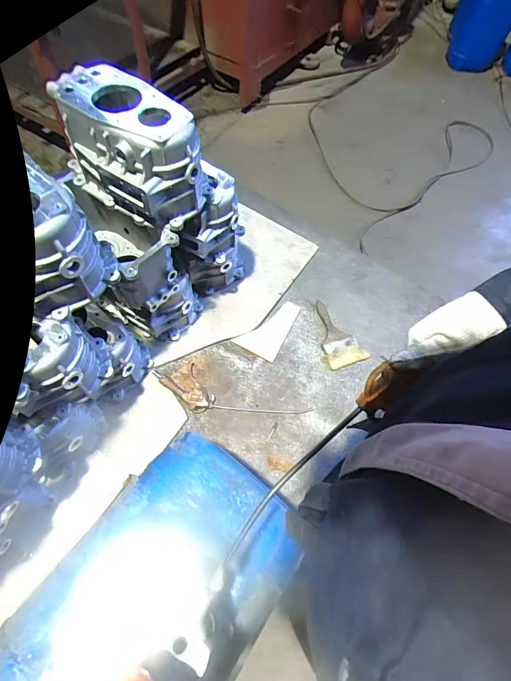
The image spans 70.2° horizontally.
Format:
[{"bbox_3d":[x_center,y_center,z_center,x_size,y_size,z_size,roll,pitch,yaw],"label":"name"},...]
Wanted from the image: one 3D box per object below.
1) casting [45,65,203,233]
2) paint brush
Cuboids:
[{"bbox_3d":[-0.219,-0.329,0.640,0.240,0.162,0.134,37,66,15],"label":"casting"},{"bbox_3d":[0.206,-0.019,0.976,0.100,0.020,0.201,-21,66,-14],"label":"paint brush"}]

